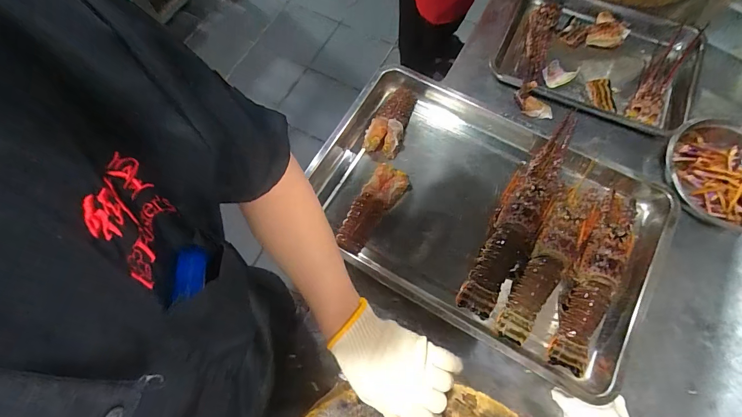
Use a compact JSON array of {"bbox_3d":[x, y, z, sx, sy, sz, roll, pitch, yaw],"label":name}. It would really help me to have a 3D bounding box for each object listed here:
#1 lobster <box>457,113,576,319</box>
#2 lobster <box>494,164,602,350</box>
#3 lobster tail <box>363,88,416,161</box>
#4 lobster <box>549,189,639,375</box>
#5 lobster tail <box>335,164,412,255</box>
[{"bbox_3d":[0.262,0.004,0.636,0.071,0.062,0.383,28,74,10],"label":"lobster"},{"bbox_3d":[0.311,0.072,0.613,0.078,0.060,0.328,27,73,9],"label":"lobster"},{"bbox_3d":[0.041,-0.168,0.712,0.068,0.051,0.151,22,73,8],"label":"lobster tail"},{"bbox_3d":[0.371,0.110,0.596,0.076,0.057,0.311,22,73,8],"label":"lobster"},{"bbox_3d":[0.002,-0.002,0.657,0.064,0.040,0.175,34,75,11],"label":"lobster tail"}]

